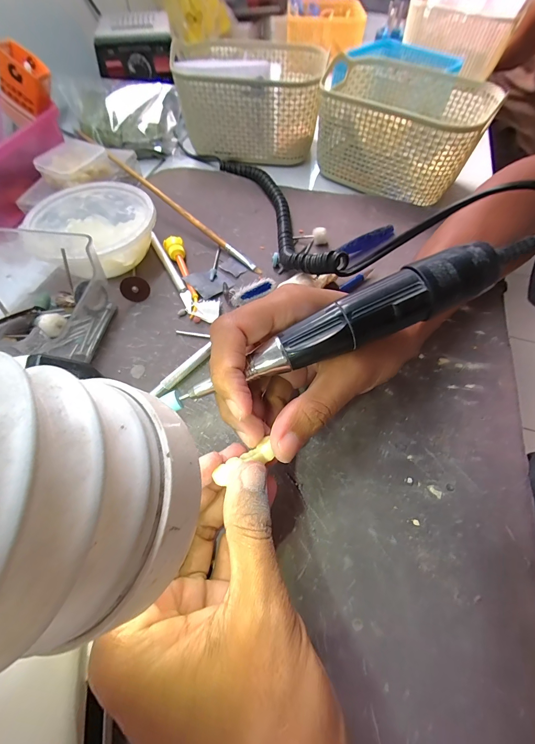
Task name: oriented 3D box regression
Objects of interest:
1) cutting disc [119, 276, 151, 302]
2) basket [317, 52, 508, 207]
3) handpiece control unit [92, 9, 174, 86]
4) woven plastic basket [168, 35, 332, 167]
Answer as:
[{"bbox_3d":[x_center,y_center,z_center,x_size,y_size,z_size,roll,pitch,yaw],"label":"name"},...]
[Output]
[{"bbox_3d":[-0.111,-0.069,0.258,0.022,0.022,0.004,8,35,-28],"label":"cutting disc"},{"bbox_3d":[0.143,-0.265,0.342,0.161,0.080,0.124,33,64,18],"label":"basket"},{"bbox_3d":[-0.175,-0.440,0.412,0.098,0.041,0.124,-7,59,-4],"label":"handpiece control unit"},{"bbox_3d":[-0.022,-0.334,0.378,0.165,0.085,0.128,9,60,5],"label":"woven plastic basket"}]

